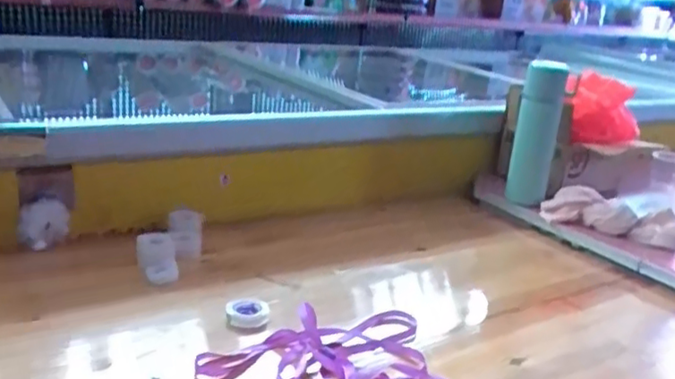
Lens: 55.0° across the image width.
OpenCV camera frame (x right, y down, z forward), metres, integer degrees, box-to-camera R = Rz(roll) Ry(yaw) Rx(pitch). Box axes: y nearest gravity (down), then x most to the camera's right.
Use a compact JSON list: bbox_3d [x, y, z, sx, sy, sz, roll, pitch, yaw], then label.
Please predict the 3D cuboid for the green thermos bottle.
[{"bbox_3d":[0.347,-0.097,1.123,0.073,0.244,0.055,13,20,20],"label":"green thermos bottle"}]

